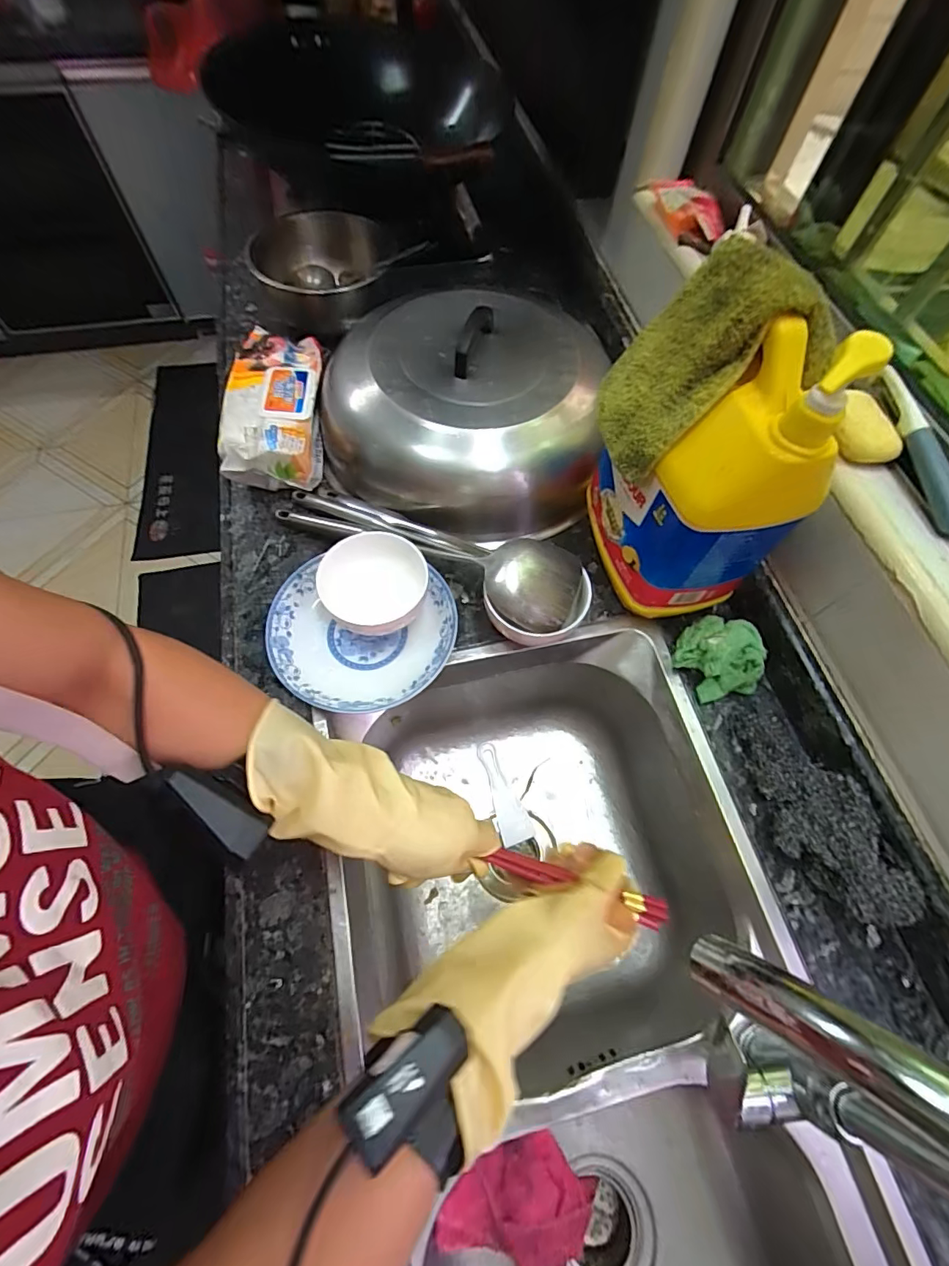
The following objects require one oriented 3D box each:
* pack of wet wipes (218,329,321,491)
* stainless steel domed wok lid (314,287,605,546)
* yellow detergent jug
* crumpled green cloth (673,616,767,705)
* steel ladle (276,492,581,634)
[{"bbox_3d":[-0.254,-0.294,0.636,0.108,0.064,0.234,-1,65,-3],"label":"pack of wet wipes"},{"bbox_3d":[-0.013,-0.279,0.618,0.336,0.121,0.283,13,65,4],"label":"stainless steel domed wok lid"},{"bbox_3d":[0.208,-0.153,0.445,0.115,0.287,0.156,-9,65,-7],"label":"yellow detergent jug"},{"bbox_3d":[0.265,0.026,0.529,0.085,0.048,0.084,-28,69,-14],"label":"crumpled green cloth"},{"bbox_3d":[-0.057,-0.101,0.557,0.357,0.079,0.093,27,67,10],"label":"steel ladle"}]

